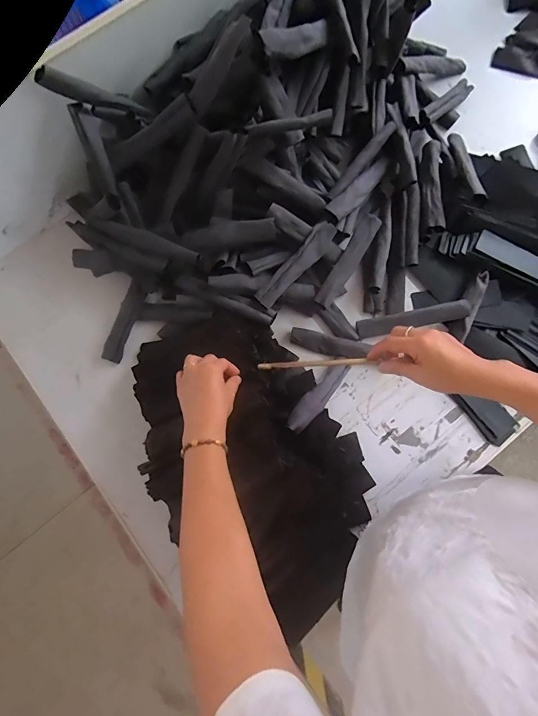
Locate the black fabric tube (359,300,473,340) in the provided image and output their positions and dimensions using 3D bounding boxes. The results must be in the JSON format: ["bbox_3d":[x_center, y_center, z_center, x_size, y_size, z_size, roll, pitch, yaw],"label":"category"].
[{"bbox_3d":[0.256,-0.069,0.652,0.191,0.023,0.032,-11,78,12],"label":"black fabric tube"}]

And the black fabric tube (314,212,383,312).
[{"bbox_3d":[0.144,-0.172,0.651,0.037,0.013,0.188,32,85,-8],"label":"black fabric tube"}]

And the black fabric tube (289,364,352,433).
[{"bbox_3d":[0.085,0.061,0.602,0.035,0.021,0.177,41,50,9],"label":"black fabric tube"}]

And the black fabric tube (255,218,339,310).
[{"bbox_3d":[0.049,-0.163,0.638,0.036,0.031,0.182,39,82,9],"label":"black fabric tube"}]

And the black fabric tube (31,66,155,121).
[{"bbox_3d":[-0.260,-0.402,0.556,0.164,0.032,0.027,-5,75,-39],"label":"black fabric tube"}]

